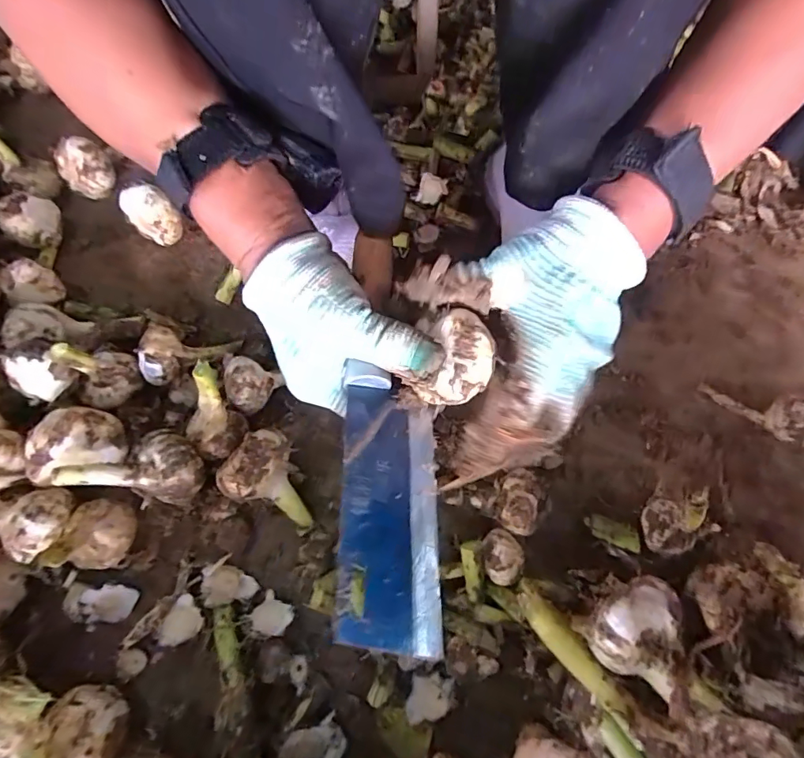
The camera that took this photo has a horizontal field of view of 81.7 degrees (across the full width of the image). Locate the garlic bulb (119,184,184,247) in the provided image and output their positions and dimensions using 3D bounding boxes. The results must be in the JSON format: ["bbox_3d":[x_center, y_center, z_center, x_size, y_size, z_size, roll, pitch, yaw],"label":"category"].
[{"bbox_3d":[-0.239,-0.154,0.451,0.040,0.061,0.043,-36,73,-12],"label":"garlic bulb"}]

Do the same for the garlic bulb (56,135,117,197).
[{"bbox_3d":[-0.329,-0.219,0.486,0.048,0.052,0.044,-41,74,-13],"label":"garlic bulb"}]

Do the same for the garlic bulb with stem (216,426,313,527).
[{"bbox_3d":[-0.100,0.074,0.360,0.066,0.058,0.054,18,69,7],"label":"garlic bulb with stem"}]

